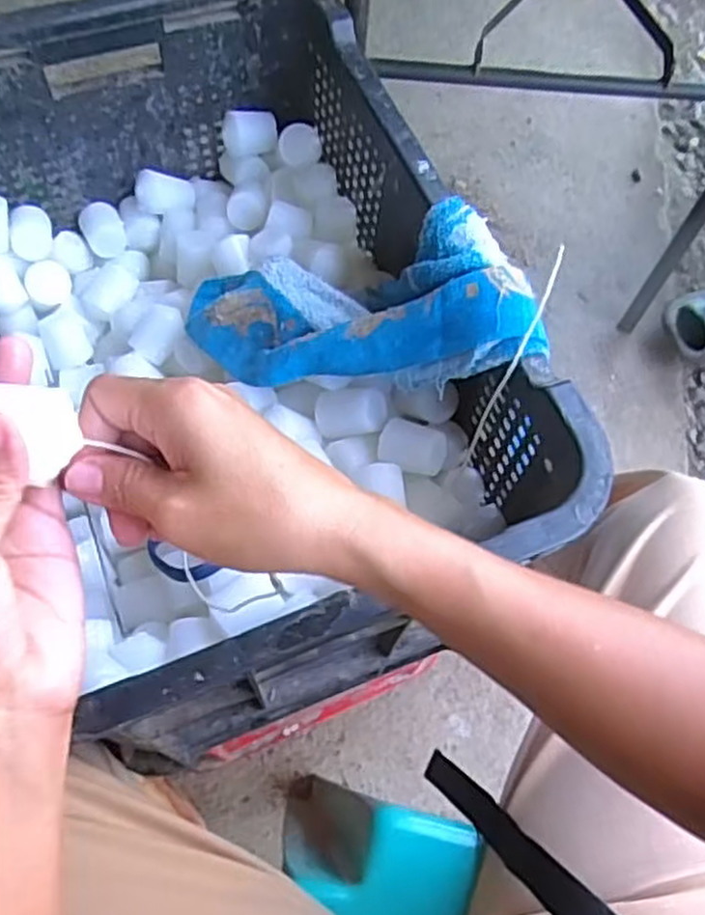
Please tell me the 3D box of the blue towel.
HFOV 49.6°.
[{"bbox_3d":[-0.008,-0.111,0.553,0.297,0.058,0.107,3,58,31],"label":"blue towel"}]

